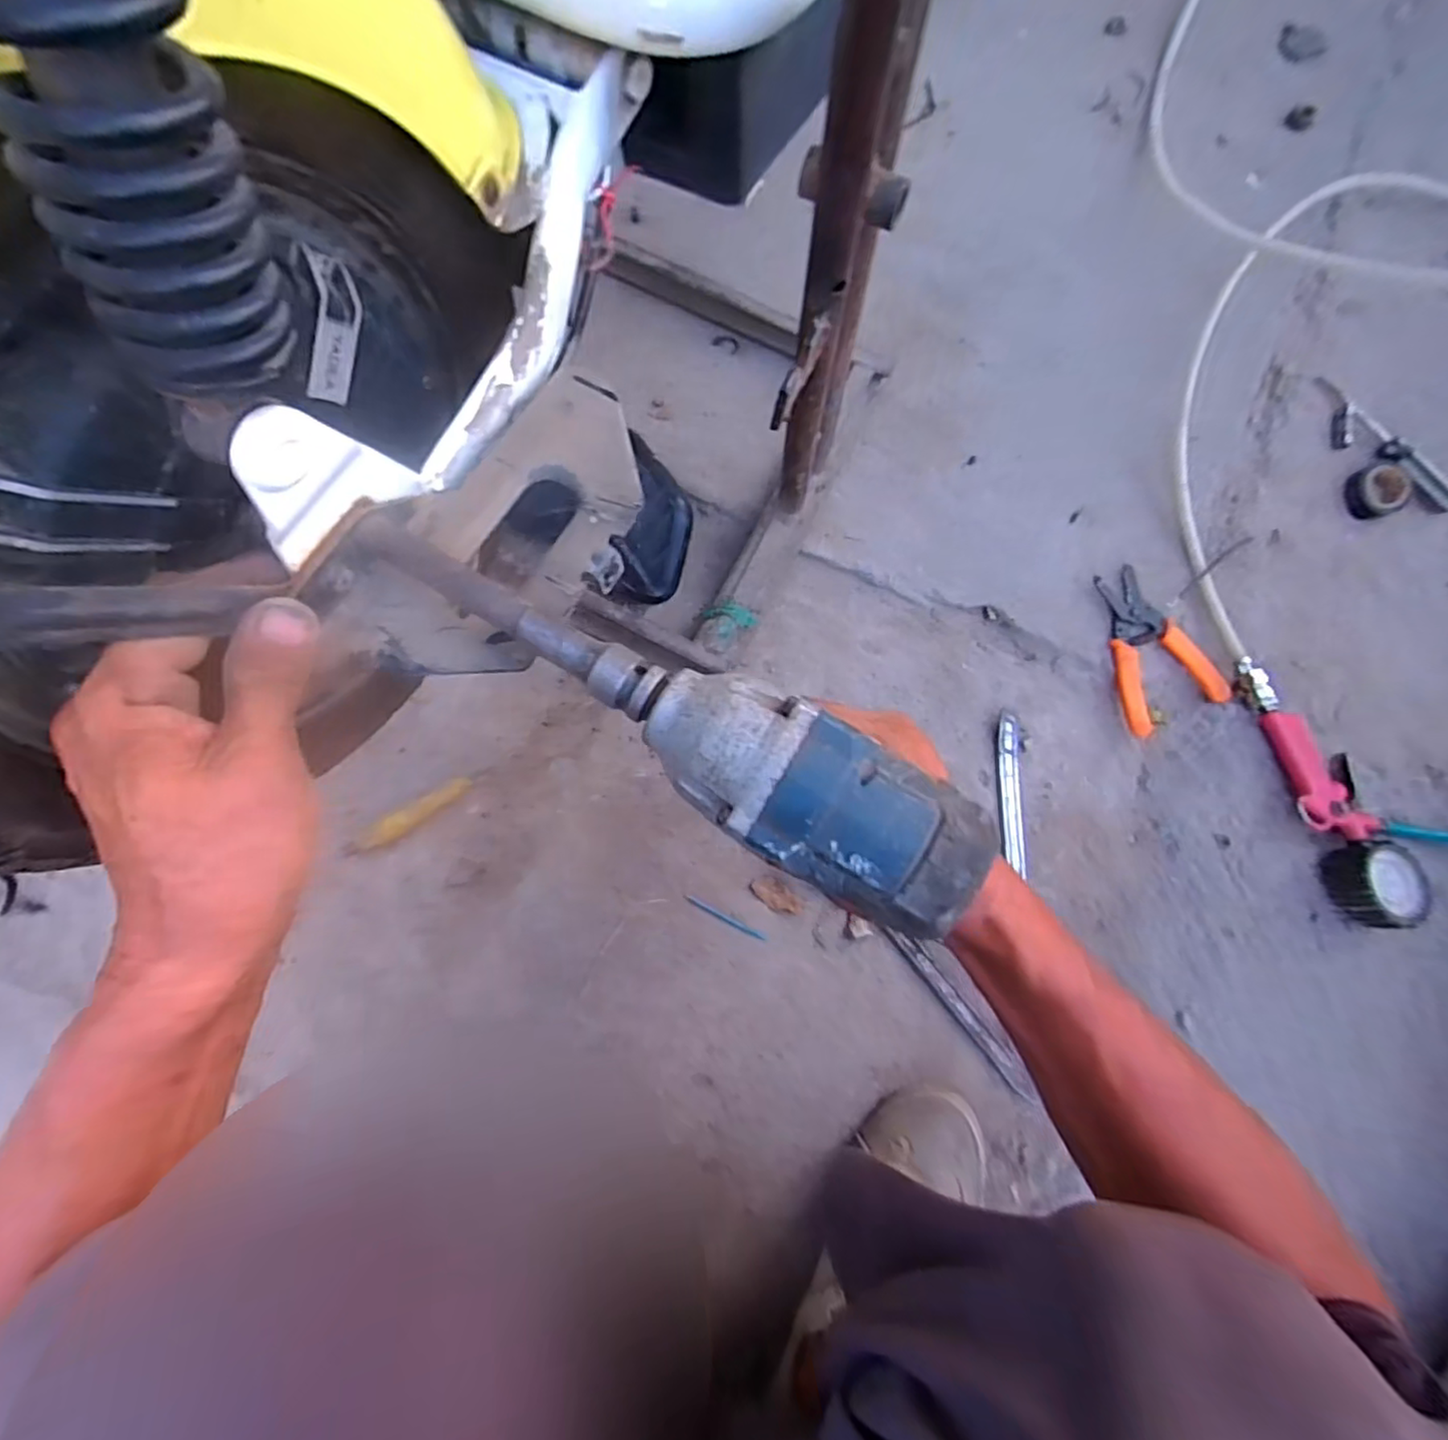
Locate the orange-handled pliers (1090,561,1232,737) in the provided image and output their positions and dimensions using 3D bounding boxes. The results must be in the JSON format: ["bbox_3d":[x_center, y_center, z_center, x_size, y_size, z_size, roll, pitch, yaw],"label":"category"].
[{"bbox_3d":[0.414,-0.070,0.606,0.098,0.016,0.154,-9,80,-4],"label":"orange-handled pliers"}]

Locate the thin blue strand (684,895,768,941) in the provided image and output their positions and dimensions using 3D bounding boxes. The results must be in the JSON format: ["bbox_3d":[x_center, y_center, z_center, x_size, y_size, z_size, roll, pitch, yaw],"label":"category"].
[{"bbox_3d":[0.001,0.170,0.554,0.076,0.005,0.006,27,79,3],"label":"thin blue strand"}]

